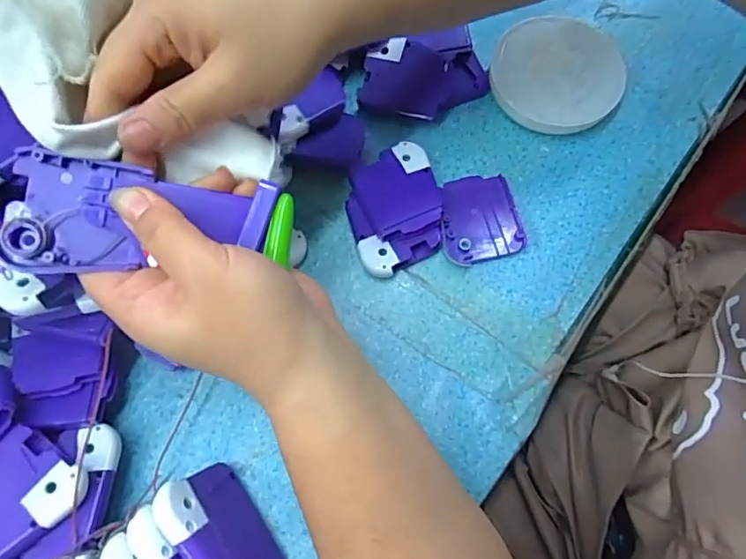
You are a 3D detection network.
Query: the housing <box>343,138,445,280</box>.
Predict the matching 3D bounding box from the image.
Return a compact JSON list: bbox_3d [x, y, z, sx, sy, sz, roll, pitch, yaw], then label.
[{"bbox_3d":[0.015,-0.045,0.327,0.058,0.022,0.077,-16,71,-5],"label":"housing"}]

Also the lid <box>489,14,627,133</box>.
[{"bbox_3d":[0.132,-0.145,0.360,0.098,0.011,0.087,5,76,-7],"label":"lid"}]

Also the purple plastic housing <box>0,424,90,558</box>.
[{"bbox_3d":[-0.178,0.108,0.247,0.050,0.018,0.060,38,75,13],"label":"purple plastic housing"}]

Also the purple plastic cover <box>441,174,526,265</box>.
[{"bbox_3d":[0.069,-0.042,0.336,0.054,0.007,0.060,-13,71,-4],"label":"purple plastic cover"}]

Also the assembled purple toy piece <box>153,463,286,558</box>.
[{"bbox_3d":[-0.063,0.150,0.254,0.016,0.051,0.117,-39,81,14],"label":"assembled purple toy piece"}]

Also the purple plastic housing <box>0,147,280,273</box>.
[{"bbox_3d":[-0.104,-0.030,0.226,0.115,0.020,0.047,-2,70,-11],"label":"purple plastic housing"}]

